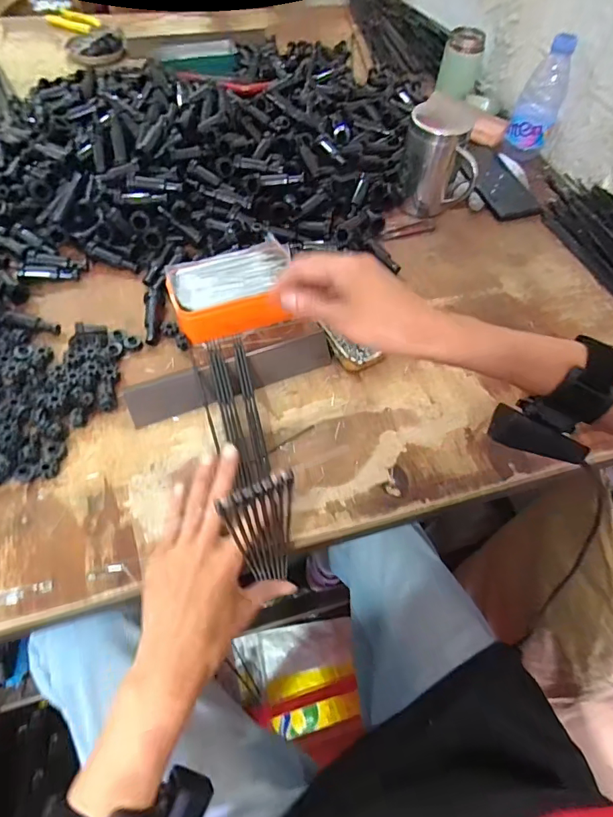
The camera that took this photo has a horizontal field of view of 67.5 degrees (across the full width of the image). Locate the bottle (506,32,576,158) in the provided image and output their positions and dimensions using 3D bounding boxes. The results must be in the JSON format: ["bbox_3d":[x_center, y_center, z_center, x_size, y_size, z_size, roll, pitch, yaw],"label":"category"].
[{"bbox_3d":[0.359,-0.469,0.702,0.067,0.157,0.059,23,59,10],"label":"bottle"}]

